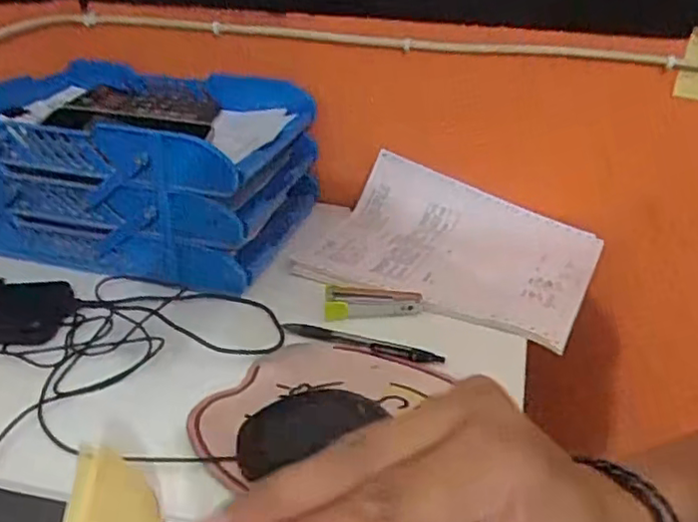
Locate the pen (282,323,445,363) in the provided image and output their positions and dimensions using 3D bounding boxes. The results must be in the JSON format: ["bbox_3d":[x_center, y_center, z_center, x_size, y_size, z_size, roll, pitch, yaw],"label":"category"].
[{"bbox_3d":[0.010,0.070,0.553,0.142,0.009,0.015,11,28,16],"label":"pen"}]

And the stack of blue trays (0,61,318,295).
[{"bbox_3d":[-0.248,-0.114,0.730,0.383,0.152,0.271,7,27,10],"label":"stack of blue trays"}]

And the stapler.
[{"bbox_3d":[0.023,0.037,0.604,0.090,0.018,0.039,2,26,-1],"label":"stapler"}]

